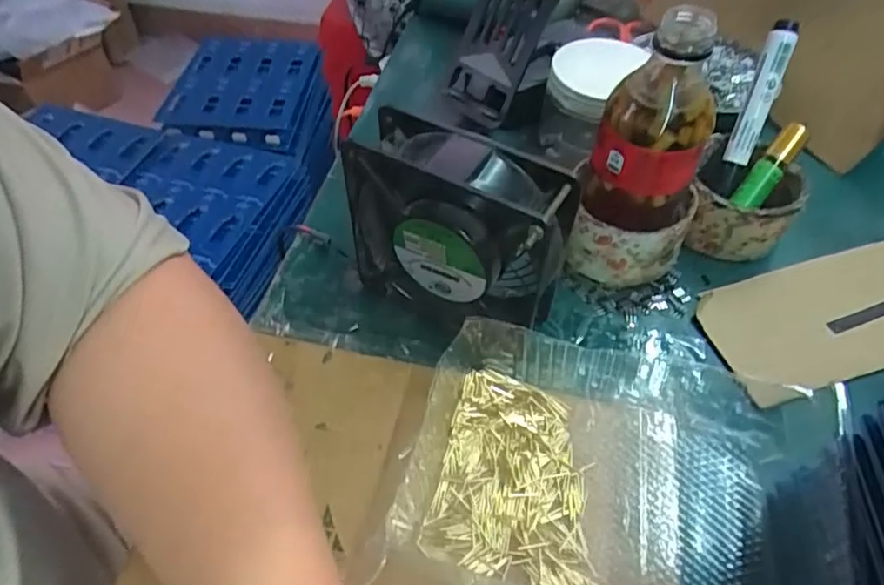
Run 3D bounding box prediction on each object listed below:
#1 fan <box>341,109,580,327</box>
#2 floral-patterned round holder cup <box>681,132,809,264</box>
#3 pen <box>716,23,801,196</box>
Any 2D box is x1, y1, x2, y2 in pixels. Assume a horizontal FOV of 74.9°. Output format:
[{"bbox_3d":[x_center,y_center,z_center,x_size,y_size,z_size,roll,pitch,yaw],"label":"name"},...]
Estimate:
[{"bbox_3d":[0.006,-0.030,0.330,0.124,0.120,0.045,25,55,19],"label":"fan"},{"bbox_3d":[0.208,-0.065,0.402,0.068,0.052,0.076,22,54,17],"label":"floral-patterned round holder cup"},{"bbox_3d":[0.213,-0.124,0.394,0.019,0.114,0.015,20,18,15],"label":"pen"}]

